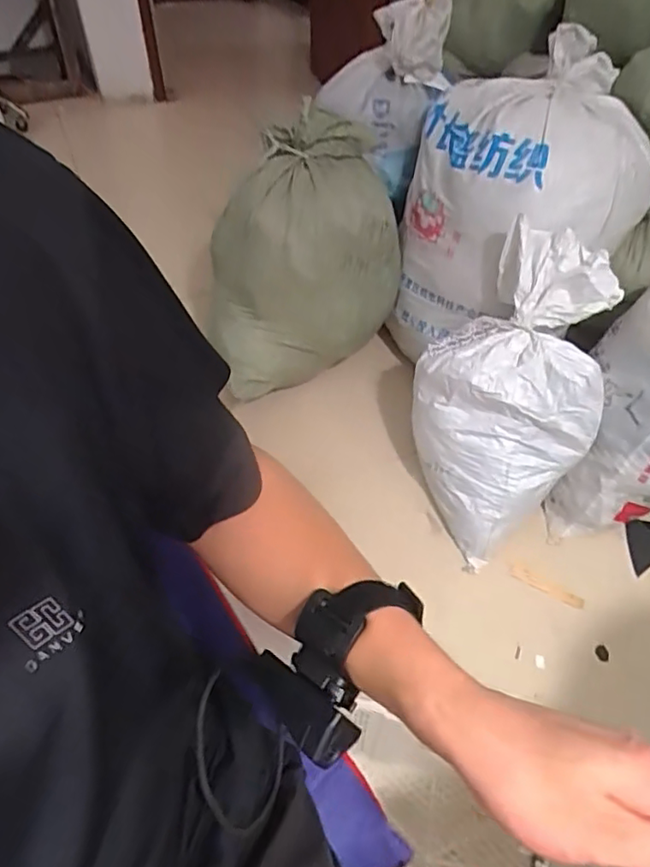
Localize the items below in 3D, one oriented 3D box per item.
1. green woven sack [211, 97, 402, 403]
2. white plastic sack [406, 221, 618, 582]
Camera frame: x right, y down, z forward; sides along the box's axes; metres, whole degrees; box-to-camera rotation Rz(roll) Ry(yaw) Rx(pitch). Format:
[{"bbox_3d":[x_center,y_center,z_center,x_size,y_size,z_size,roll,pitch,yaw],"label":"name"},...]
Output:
[{"bbox_3d":[-0.046,-0.408,1.419,0.419,0.511,0.382,3,48,2],"label":"green woven sack"},{"bbox_3d":[0.368,-0.076,1.217,0.360,0.618,0.260,34,12,16],"label":"white plastic sack"}]

